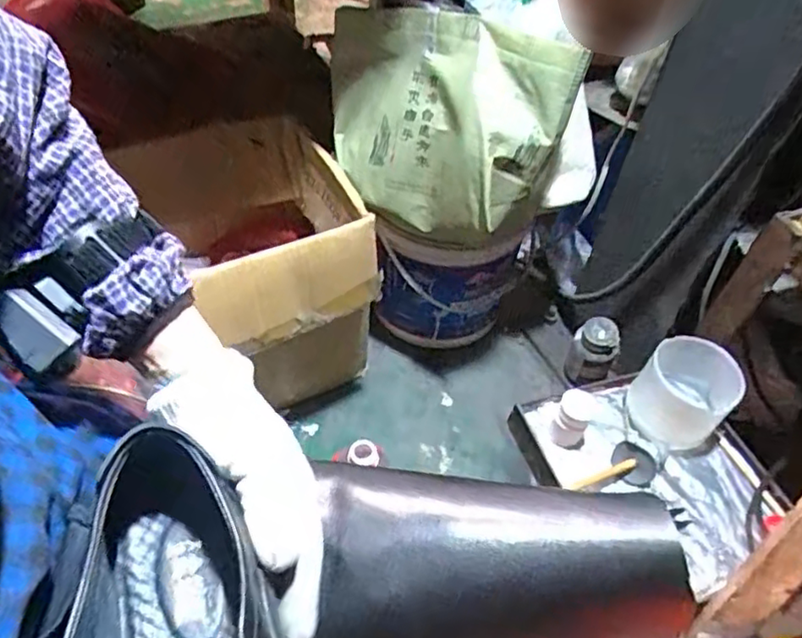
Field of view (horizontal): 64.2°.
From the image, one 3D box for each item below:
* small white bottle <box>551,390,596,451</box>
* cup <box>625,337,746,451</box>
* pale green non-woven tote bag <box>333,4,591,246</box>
[{"bbox_3d":[0.171,0.099,0.639,0.030,0.056,0.033,19,51,13],"label":"small white bottle"},{"bbox_3d":[0.287,0.074,0.648,0.084,0.073,0.088,2,49,-2],"label":"cup"},{"bbox_3d":[0.025,-0.234,0.759,0.325,0.238,0.096,31,54,21],"label":"pale green non-woven tote bag"}]

